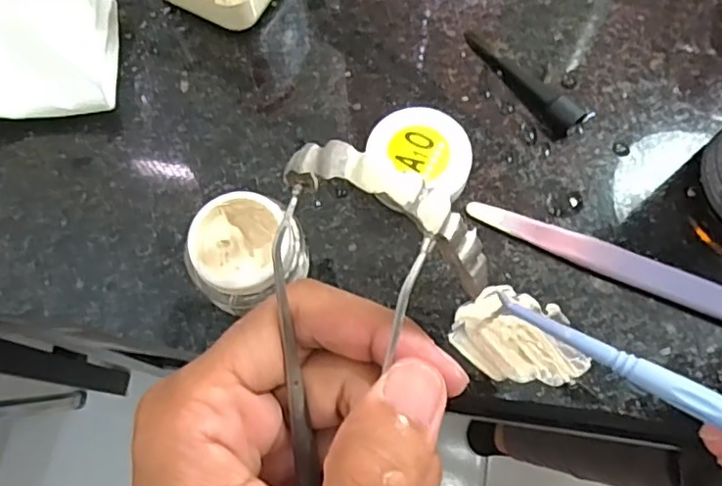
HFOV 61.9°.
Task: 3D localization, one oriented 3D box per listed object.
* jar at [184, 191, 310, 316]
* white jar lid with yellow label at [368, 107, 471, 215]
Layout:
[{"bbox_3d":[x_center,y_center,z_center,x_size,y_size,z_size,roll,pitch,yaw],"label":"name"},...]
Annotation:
[{"bbox_3d":[-0.031,0.003,0.171,0.030,0.024,0.029,-1,73,2],"label":"jar"},{"bbox_3d":[0.018,-0.026,0.186,0.031,0.012,0.028,-5,73,0],"label":"white jar lid with yellow label"}]

